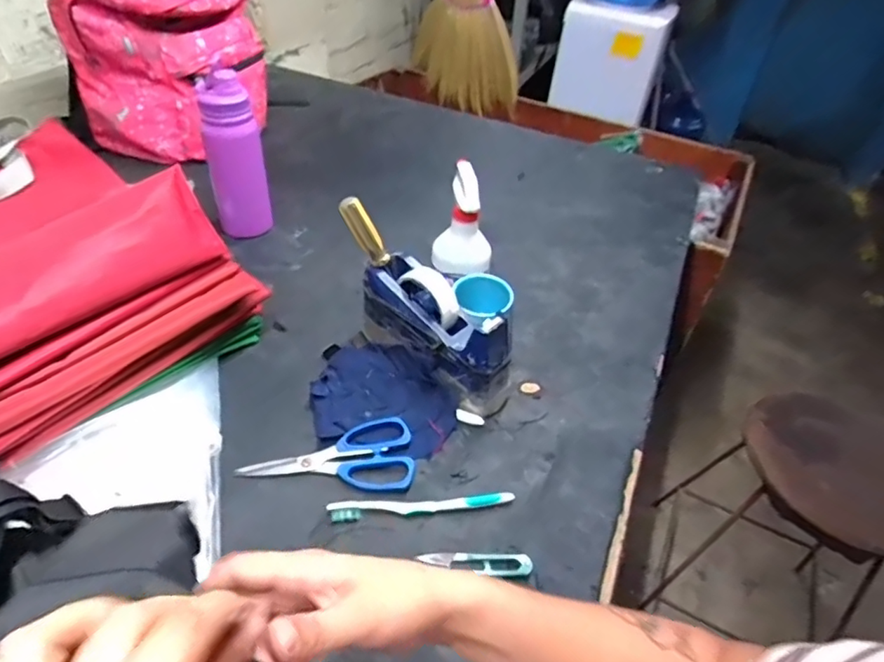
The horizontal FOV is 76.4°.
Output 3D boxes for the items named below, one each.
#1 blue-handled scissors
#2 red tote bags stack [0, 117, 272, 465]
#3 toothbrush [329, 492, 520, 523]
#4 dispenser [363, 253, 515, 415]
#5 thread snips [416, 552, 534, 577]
[{"bbox_3d":[-0.115,0.124,0.586,0.173,0.013,0.084,4,43,-4],"label":"blue-handled scissors"},{"bbox_3d":[-0.475,-0.075,0.600,0.393,0.164,0.352,26,46,22],"label":"red tote bags stack"},{"bbox_3d":[-0.019,0.170,0.548,0.178,0.014,0.019,0,43,-8],"label":"toothbrush"},{"bbox_3d":[-0.007,0.001,0.658,0.201,0.116,0.070,36,50,27],"label":"dispenser"},{"bbox_3d":[0.031,0.211,0.513,0.102,0.006,0.021,5,43,-2],"label":"thread snips"}]

